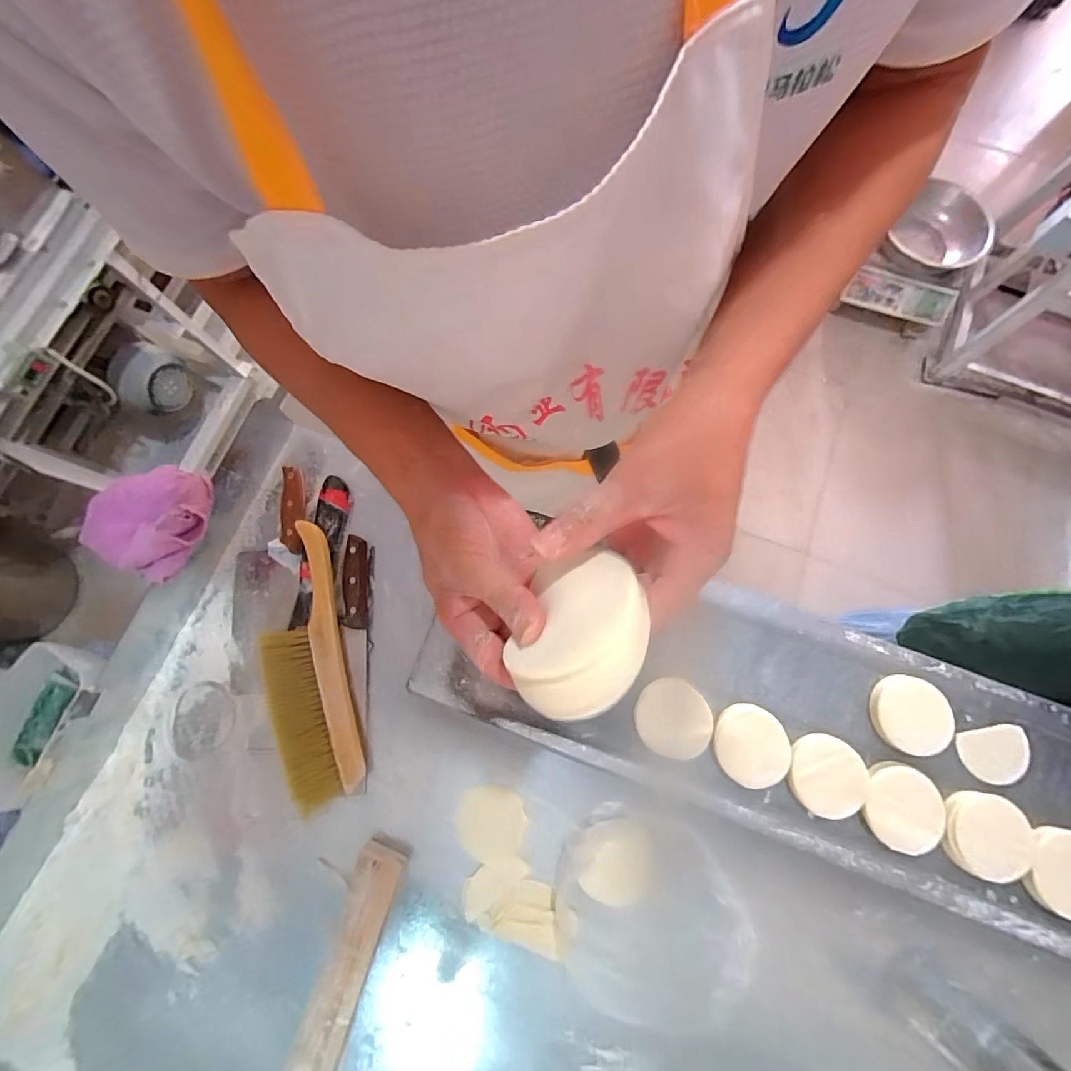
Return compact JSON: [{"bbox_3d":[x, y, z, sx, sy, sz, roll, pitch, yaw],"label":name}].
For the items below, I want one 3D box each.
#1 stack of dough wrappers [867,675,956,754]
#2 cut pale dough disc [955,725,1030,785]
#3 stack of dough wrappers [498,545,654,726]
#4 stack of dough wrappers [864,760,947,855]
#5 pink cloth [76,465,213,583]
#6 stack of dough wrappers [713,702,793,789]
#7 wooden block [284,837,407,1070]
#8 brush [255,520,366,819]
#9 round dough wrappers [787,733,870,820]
[{"bbox_3d":[0.447,0.216,0.554,0.088,0.015,0.082,34,80,7],"label":"stack of dough wrappers"},{"bbox_3d":[0.552,0.265,0.560,0.090,0.013,0.062,-7,77,-1],"label":"cut pale dough disc"},{"bbox_3d":[0.021,0.049,0.254,0.074,0.019,0.093,2,56,39],"label":"stack of dough wrappers"},{"bbox_3d":[0.420,0.310,0.532,0.086,0.010,0.089,12,78,3],"label":"stack of dough wrappers"},{"bbox_3d":[-0.458,-0.026,0.554,0.134,0.033,0.128,30,79,7],"label":"pink cloth"},{"bbox_3d":[0.254,0.247,0.548,0.079,0.015,0.089,-8,77,-2],"label":"stack of dough wrappers"},{"bbox_3d":[-0.215,0.492,0.515,0.049,0.033,0.274,17,78,4],"label":"wooden block"},{"bbox_3d":[-0.295,0.160,0.591,0.109,0.035,0.348,-14,78,-3],"label":"brush"},{"bbox_3d":[0.337,0.278,0.540,0.080,0.015,0.090,-39,80,-8],"label":"round dough wrappers"}]

